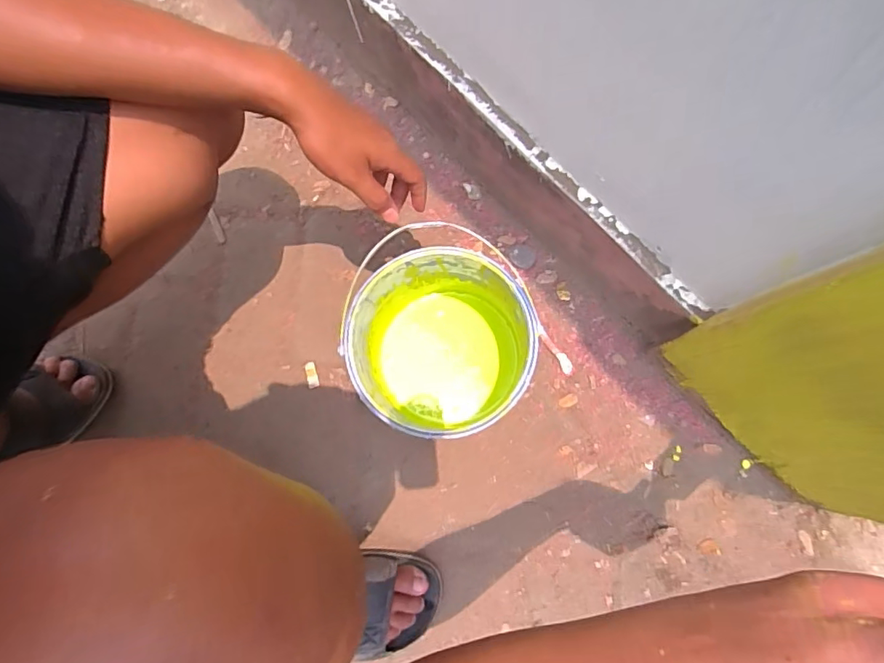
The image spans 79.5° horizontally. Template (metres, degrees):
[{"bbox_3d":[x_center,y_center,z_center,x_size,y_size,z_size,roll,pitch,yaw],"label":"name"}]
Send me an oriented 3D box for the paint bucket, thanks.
[{"bbox_3d":[0.001,0.022,0.600,0.185,0.191,0.184,0,79,1],"label":"paint bucket"}]

